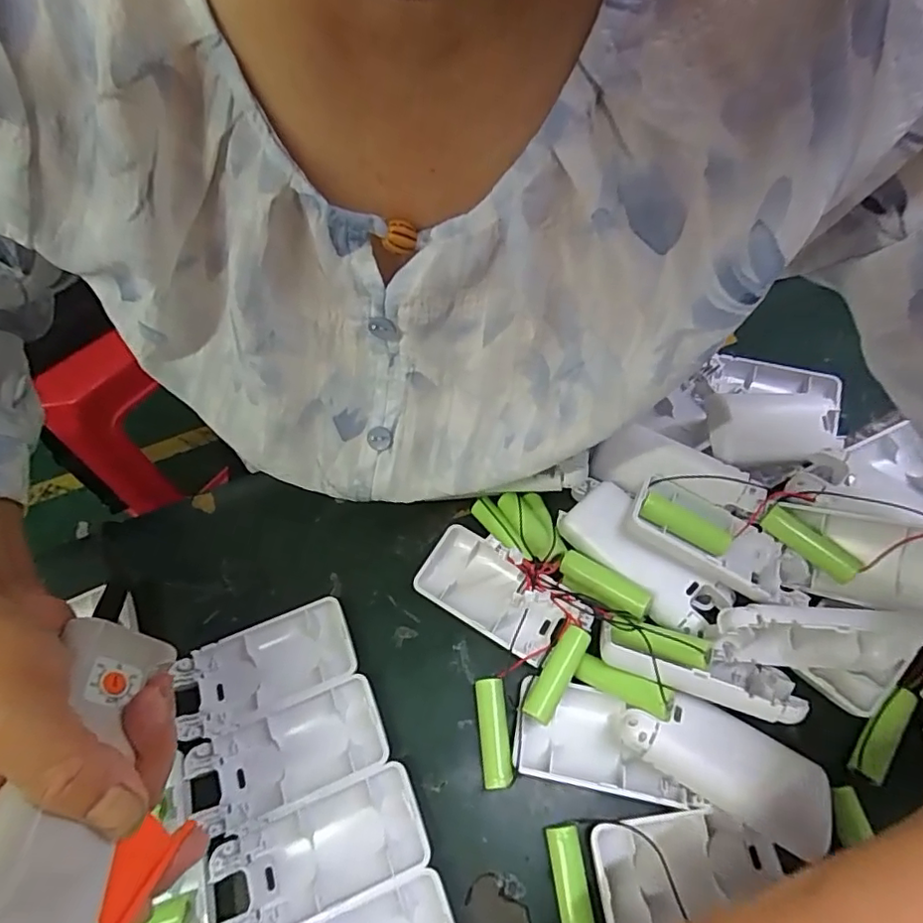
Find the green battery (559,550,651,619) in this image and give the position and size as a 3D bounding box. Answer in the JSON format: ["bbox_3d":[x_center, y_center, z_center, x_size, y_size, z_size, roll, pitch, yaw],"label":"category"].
[{"bbox_3d":[0.076,0.066,0.296,0.050,0.014,0.015,22,60,39],"label":"green battery"}]

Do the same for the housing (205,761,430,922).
[{"bbox_3d":[-0.065,0.181,0.257,0.095,0.013,0.043,-19,62,-10],"label":"housing"}]

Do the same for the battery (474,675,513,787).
[{"bbox_3d":[0.016,0.137,0.282,0.014,0.014,0.049,-4,60,-2],"label":"battery"}]

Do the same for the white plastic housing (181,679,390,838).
[{"bbox_3d":[-0.086,0.147,0.277,0.094,0.012,0.043,-19,62,-10],"label":"white plastic housing"}]

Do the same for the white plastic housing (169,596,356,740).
[{"bbox_3d":[-0.106,0.111,0.299,0.093,0.013,0.043,-20,62,-10],"label":"white plastic housing"}]

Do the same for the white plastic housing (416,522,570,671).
[{"bbox_3d":[0.018,0.074,0.317,0.080,0.015,0.049,28,64,16],"label":"white plastic housing"}]

